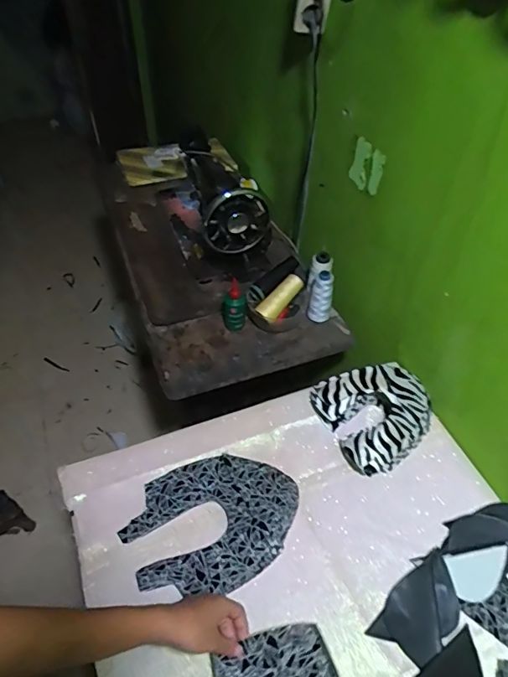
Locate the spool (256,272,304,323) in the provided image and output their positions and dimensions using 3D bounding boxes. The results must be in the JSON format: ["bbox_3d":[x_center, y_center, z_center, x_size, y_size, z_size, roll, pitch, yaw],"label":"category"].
[{"bbox_3d":[0.052,-0.080,0.943,0.038,0.034,0.115,35,71,27],"label":"spool"}]

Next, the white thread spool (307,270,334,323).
[{"bbox_3d":[0.134,-0.083,0.939,0.045,0.101,0.043,1,48,-1],"label":"white thread spool"}]

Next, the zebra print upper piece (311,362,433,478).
[{"bbox_3d":[0.208,0.116,0.789,0.181,0.076,0.173,-20,51,-19],"label":"zebra print upper piece"}]

